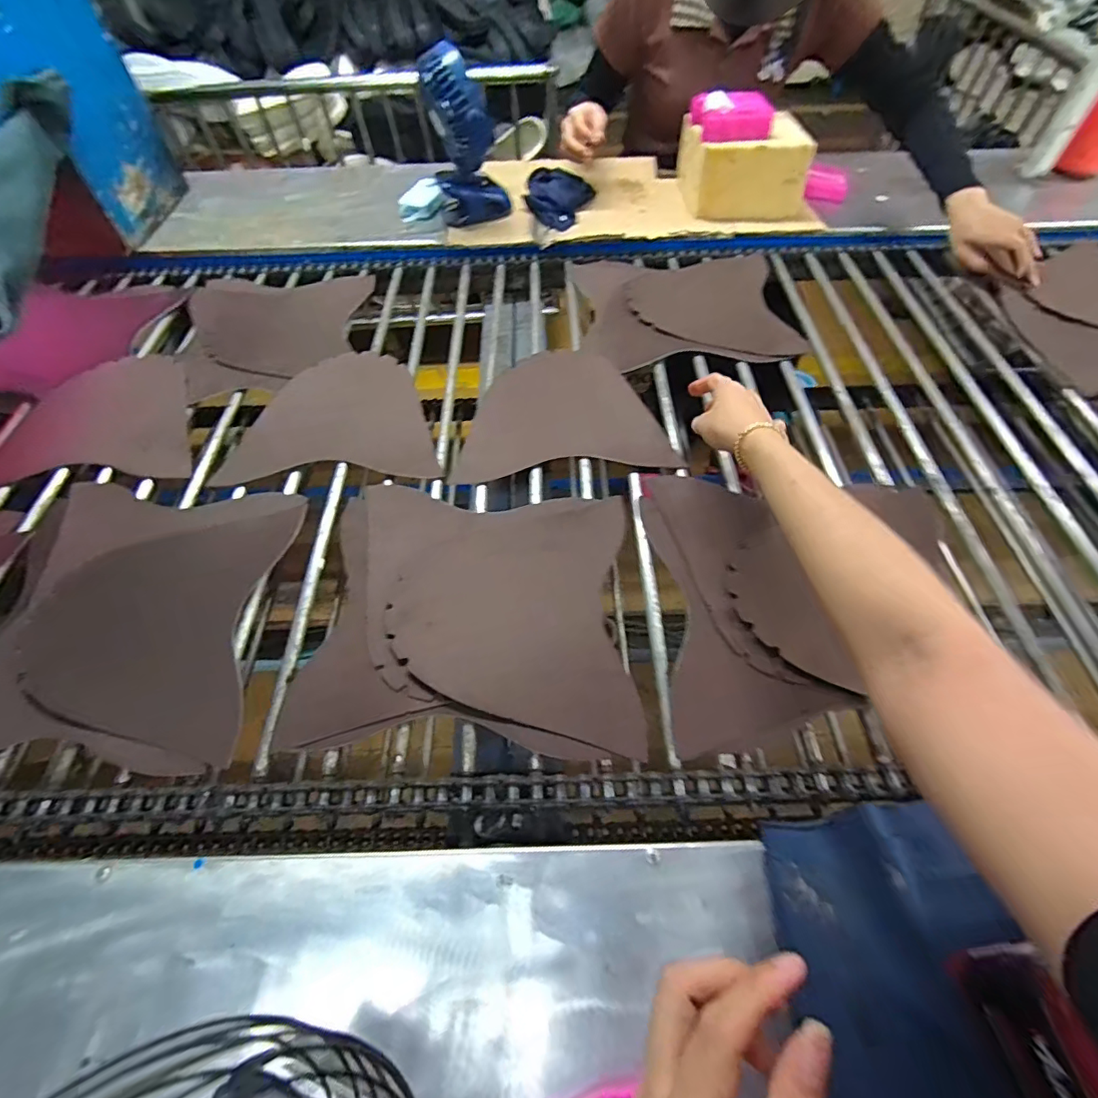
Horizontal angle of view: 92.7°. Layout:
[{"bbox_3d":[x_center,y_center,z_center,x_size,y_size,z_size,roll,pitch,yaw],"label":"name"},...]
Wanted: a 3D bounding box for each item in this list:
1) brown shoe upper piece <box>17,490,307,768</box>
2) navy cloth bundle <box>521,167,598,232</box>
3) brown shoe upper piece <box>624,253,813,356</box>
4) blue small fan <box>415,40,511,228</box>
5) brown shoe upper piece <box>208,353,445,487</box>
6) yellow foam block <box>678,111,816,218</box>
[{"bbox_3d":[-0.401,0.055,0.515,0.259,0.013,0.288,-1,58,0],"label":"brown shoe upper piece"},{"bbox_3d":[0.014,-0.612,0.911,0.113,0.038,0.139,7,56,6],"label":"navy cloth bundle"},{"bbox_3d":[0.235,-0.363,0.783,0.220,0.020,0.216,-3,56,0],"label":"brown shoe upper piece"},{"bbox_3d":[-0.128,-0.628,0.818,0.118,0.211,0.101,-6,56,-3],"label":"blue small fan"},{"bbox_3d":[-0.255,-0.170,0.660,0.243,0.008,0.214,-2,58,1],"label":"brown shoe upper piece"},{"bbox_3d":[0.325,-0.642,0.876,0.195,0.107,0.140,4,56,4],"label":"yellow foam block"}]

